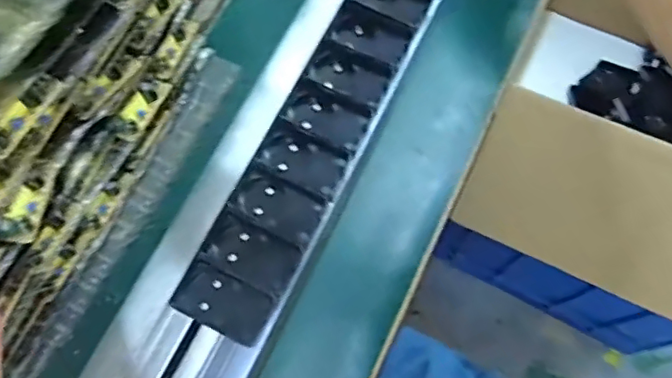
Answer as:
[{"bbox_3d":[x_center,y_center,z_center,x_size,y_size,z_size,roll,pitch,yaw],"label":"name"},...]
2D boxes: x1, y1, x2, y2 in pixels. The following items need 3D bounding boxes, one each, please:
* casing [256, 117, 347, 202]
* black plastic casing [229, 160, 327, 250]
[{"bbox_3d":[-0.027,-0.024,0.469,0.070,0.020,0.040,31,74,12],"label":"casing"},{"bbox_3d":[-0.047,0.012,0.454,0.069,0.008,0.044,30,74,12],"label":"black plastic casing"}]

